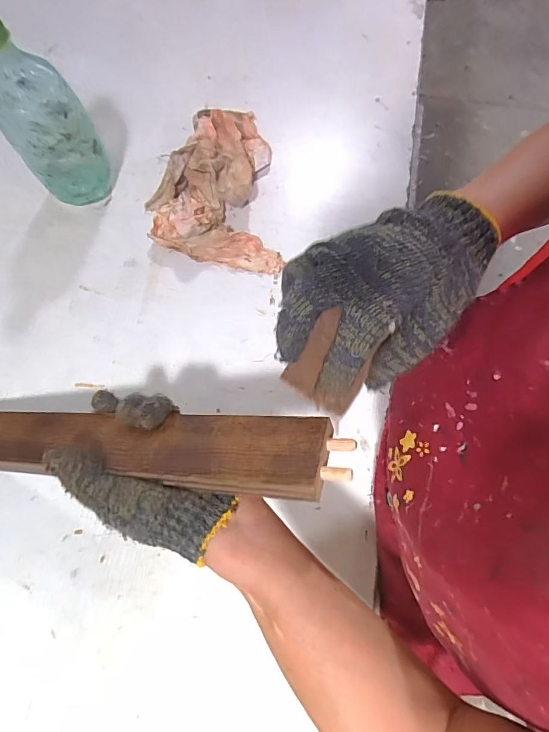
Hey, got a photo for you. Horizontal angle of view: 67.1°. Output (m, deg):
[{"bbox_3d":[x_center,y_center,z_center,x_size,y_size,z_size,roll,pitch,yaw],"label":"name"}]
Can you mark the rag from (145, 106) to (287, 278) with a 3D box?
[{"bbox_3d":[-0.083,-0.231,0.523,0.158,0.051,0.240,-6,72,0],"label":"rag"}]

